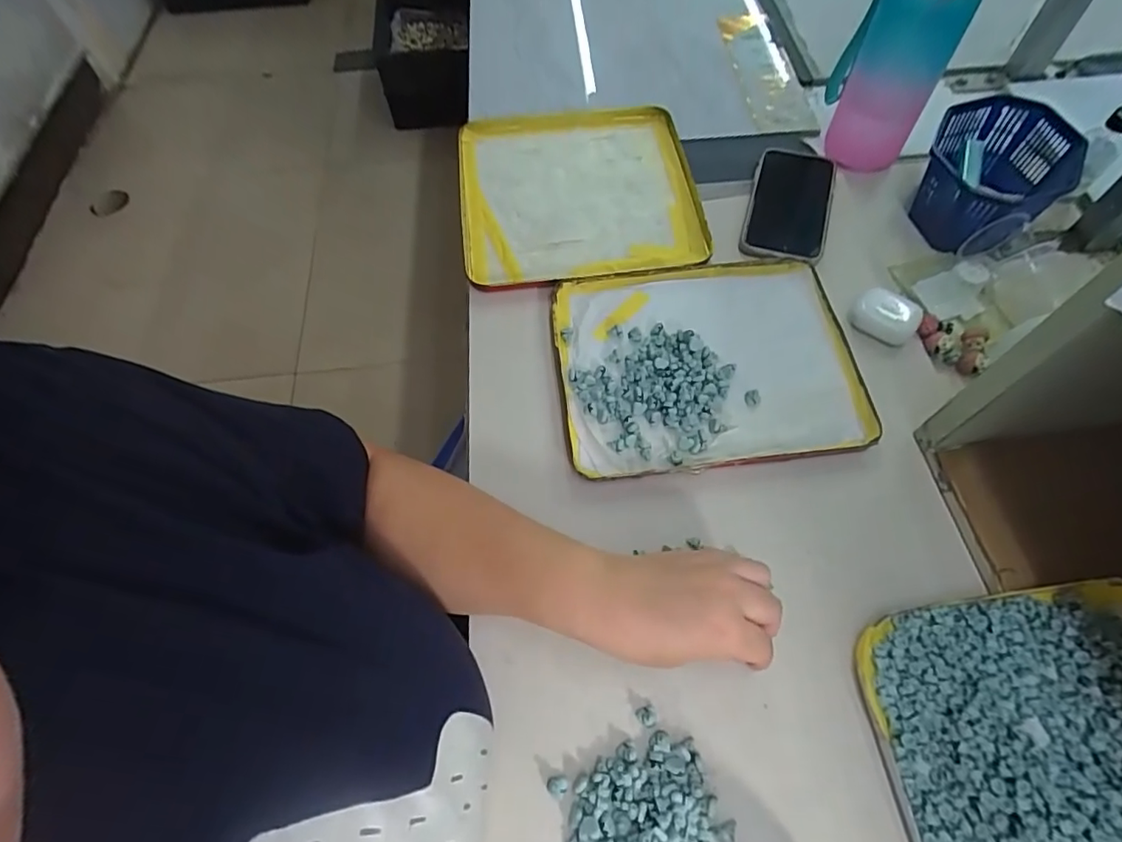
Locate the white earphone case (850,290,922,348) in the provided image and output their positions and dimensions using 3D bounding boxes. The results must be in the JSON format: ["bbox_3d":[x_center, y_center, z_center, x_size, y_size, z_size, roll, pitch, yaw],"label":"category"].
[{"bbox_3d":[0.287,-0.093,0.495,0.055,0.017,0.045,32,70,19],"label":"white earphone case"}]

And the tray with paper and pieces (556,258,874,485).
[{"bbox_3d":[0.122,-0.055,0.479,0.245,0.015,0.200,-8,62,0],"label":"tray with paper and pieces"}]

